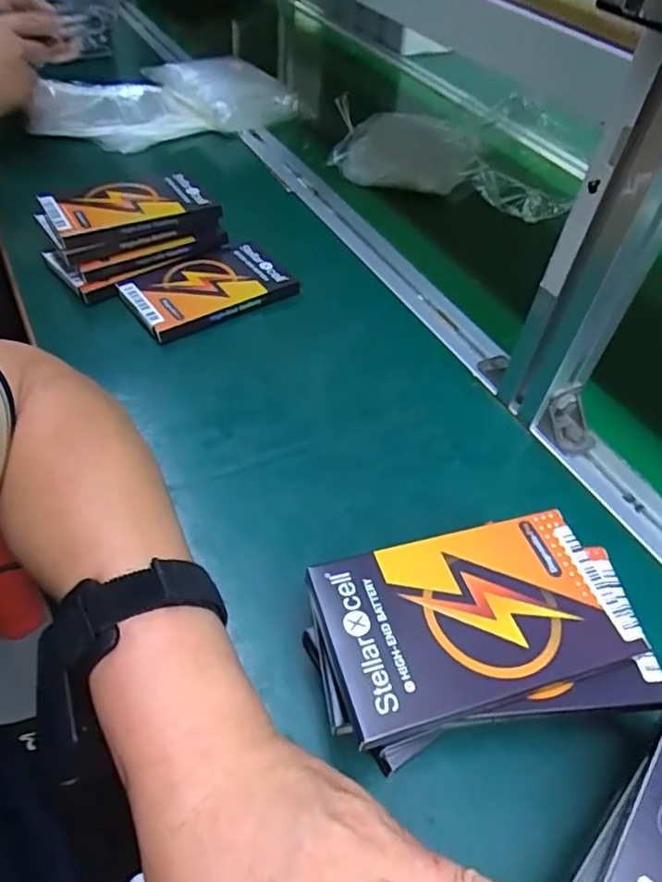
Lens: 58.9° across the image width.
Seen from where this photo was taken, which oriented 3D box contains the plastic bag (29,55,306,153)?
[{"bbox_3d":[-0.190,-0.406,0.702,0.307,0.054,0.135,-10,49,-12],"label":"plastic bag"}]

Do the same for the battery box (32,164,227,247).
[{"bbox_3d":[-0.167,-0.198,0.491,0.131,0.017,0.071,-17,53,-21],"label":"battery box"}]

